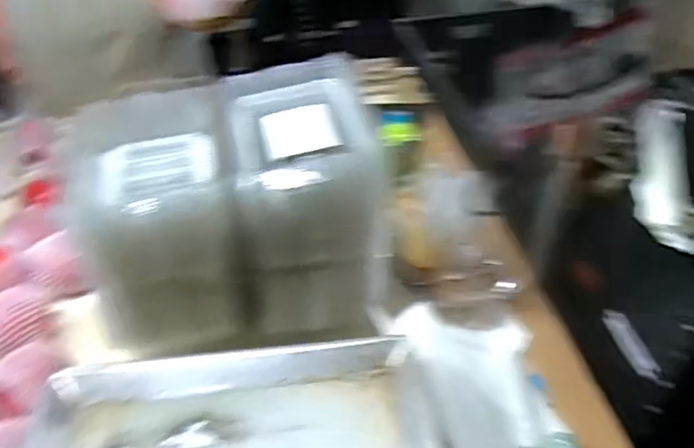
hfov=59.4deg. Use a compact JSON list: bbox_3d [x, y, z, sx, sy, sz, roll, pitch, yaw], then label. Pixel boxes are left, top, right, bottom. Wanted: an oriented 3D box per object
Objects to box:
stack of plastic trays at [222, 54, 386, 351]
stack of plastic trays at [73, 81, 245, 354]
[{"bbox_3d":[-0.050,-0.021,0.719,0.161,0.250,0.203,-5,41,-6],"label":"stack of plastic trays"},{"bbox_3d":[-0.207,-0.006,0.708,0.172,0.227,0.207,-13,42,-15],"label":"stack of plastic trays"}]

